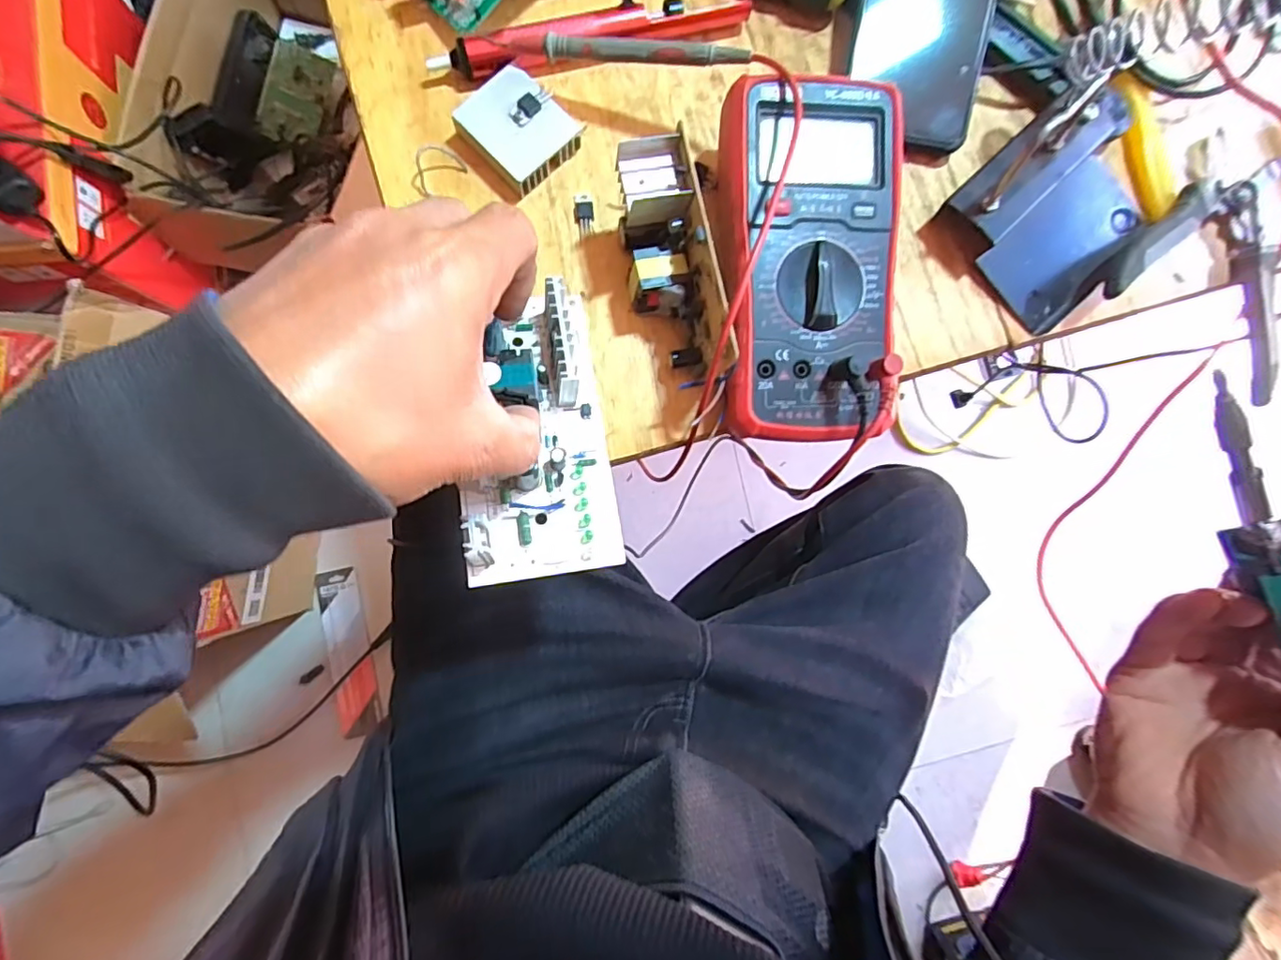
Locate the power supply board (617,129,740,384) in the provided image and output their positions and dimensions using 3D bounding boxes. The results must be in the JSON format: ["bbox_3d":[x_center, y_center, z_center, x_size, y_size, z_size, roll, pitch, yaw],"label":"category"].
[{"bbox_3d":[0.015,-0.106,0.299,0.036,0.063,0.115,-11,86,-6],"label":"power supply board"}]

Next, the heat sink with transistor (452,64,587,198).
[{"bbox_3d":[-0.068,-0.195,0.320,0.052,0.019,0.048,43,83,-1],"label":"heat sink with transistor"}]

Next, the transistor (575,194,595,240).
[{"bbox_3d":[-0.031,-0.151,0.328,0.011,0.004,0.025,-3,86,-6],"label":"transistor"}]

